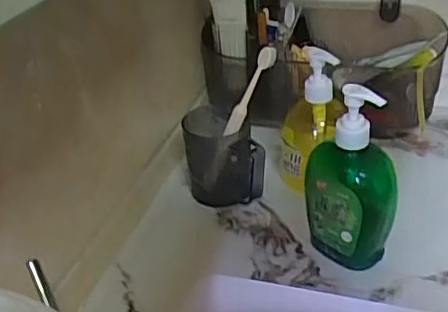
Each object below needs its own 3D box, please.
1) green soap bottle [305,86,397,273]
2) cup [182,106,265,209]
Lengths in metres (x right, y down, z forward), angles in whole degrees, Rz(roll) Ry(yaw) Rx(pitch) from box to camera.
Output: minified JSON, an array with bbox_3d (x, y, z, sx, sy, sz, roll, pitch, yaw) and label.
[{"bbox_3d":[0.121,0.027,0.555,0.084,0.186,0.052,3,34,10],"label":"green soap bottle"},{"bbox_3d":[-0.001,0.006,0.690,0.084,0.098,0.088,-7,33,-4],"label":"cup"}]

